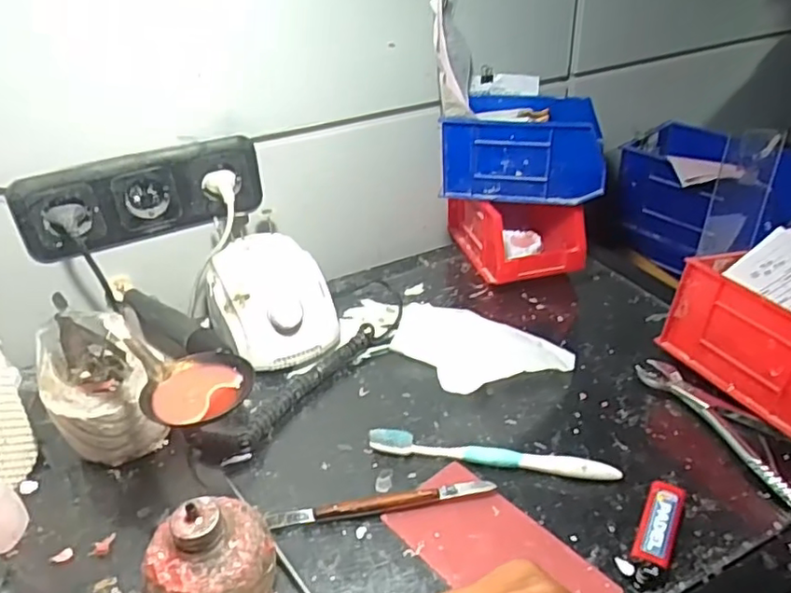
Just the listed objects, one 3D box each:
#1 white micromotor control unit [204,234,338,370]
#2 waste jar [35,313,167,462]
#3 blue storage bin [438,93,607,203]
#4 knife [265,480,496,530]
[{"bbox_3d":[-0.123,0.006,0.606,0.107,0.077,0.137,-17,37,-21],"label":"white micromotor control unit"},{"bbox_3d":[-0.224,0.072,0.482,0.081,0.112,0.076,-20,38,-25],"label":"waste jar"},{"bbox_3d":[0.139,-0.160,0.667,0.162,0.083,0.105,8,35,14],"label":"blue storage bin"},{"bbox_3d":[-0.009,0.148,0.441,0.159,0.014,0.017,-5,34,-5],"label":"knife"}]

